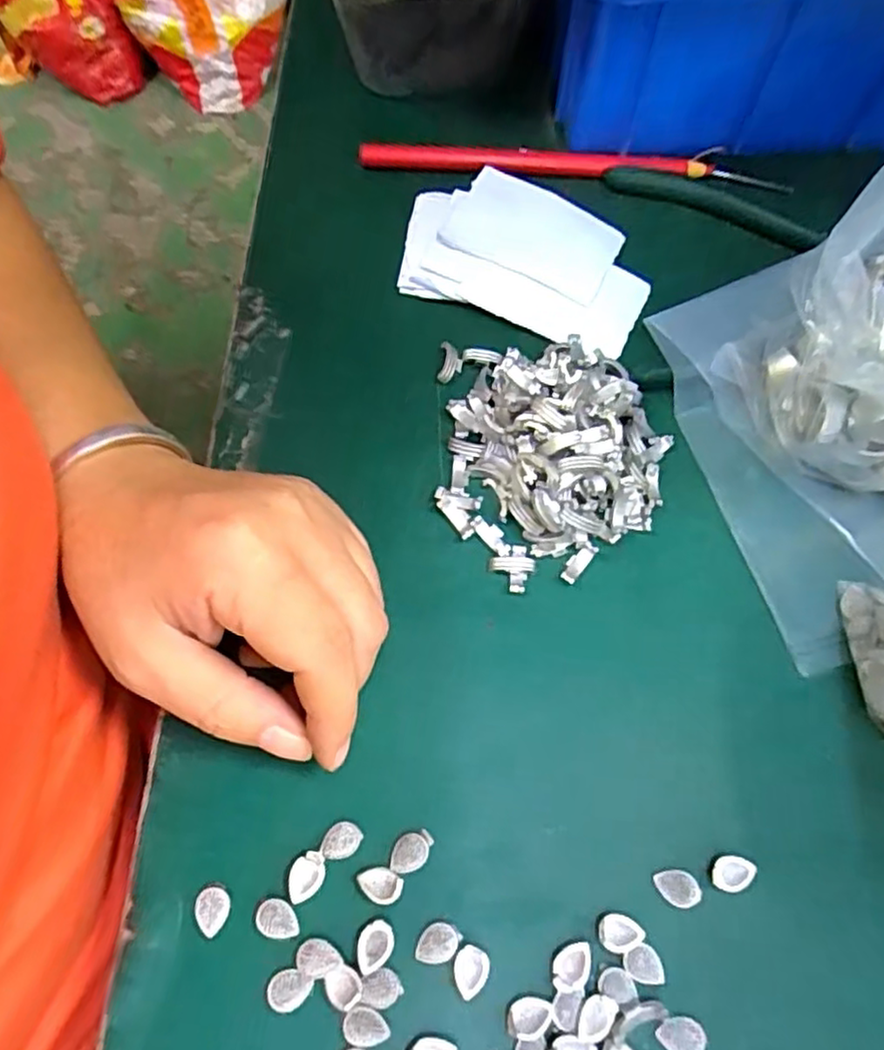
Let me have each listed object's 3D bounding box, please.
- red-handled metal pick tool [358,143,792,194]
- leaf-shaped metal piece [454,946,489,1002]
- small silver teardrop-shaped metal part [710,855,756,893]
[{"bbox_3d":[0.060,-0.167,0.321,0.196,0.009,0.018,2,67,0],"label":"red-handled metal pick tool"},{"bbox_3d":[0.008,0.130,0.202,0.010,0.004,0.013,5,67,1],"label":"leaf-shaped metal piece"},{"bbox_3d":[0.090,0.107,0.213,0.013,0.004,0.010,3,67,0],"label":"small silver teardrop-shaped metal part"}]

